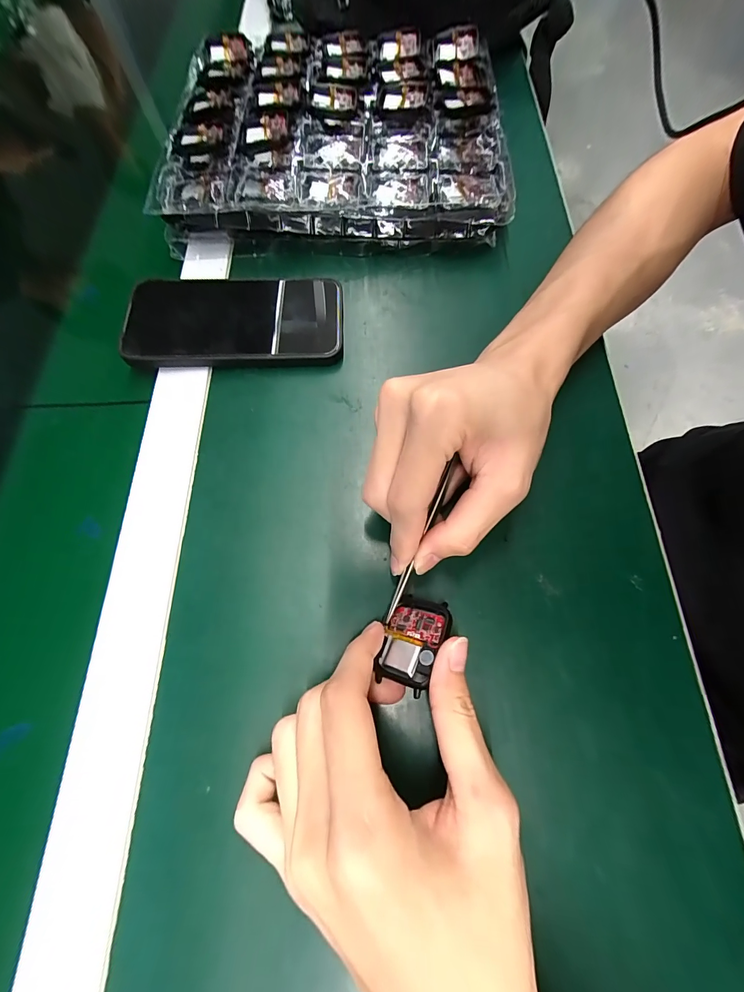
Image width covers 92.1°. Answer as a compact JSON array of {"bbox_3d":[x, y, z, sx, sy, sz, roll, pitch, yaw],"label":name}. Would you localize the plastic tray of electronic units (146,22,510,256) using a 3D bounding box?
[{"bbox_3d":[-0.031,-0.330,0.329,0.283,0.051,0.243,1,71,2],"label":"plastic tray of electronic units"}]

